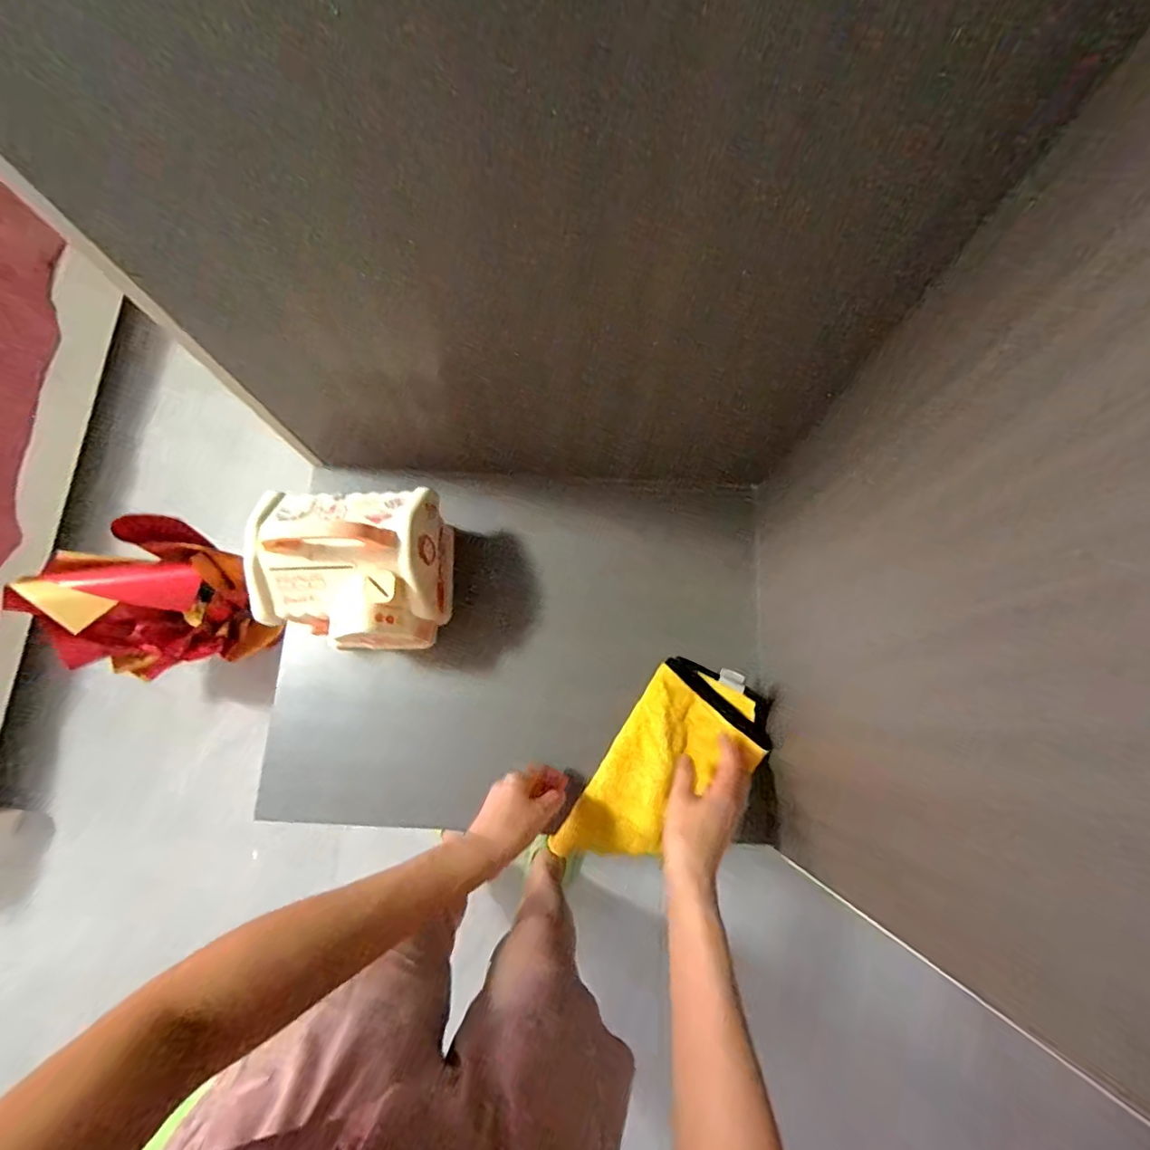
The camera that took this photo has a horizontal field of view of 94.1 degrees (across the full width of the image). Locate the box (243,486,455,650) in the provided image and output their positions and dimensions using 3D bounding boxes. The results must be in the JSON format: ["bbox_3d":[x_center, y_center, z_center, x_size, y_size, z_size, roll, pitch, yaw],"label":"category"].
[{"bbox_3d":[-0.233,-0.007,0.574,0.171,0.169,0.155,-1,76,-2],"label":"box"}]

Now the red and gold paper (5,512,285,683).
[{"bbox_3d":[-0.804,0.050,1.019,0.354,0.216,0.244,-8,77,-4],"label":"red and gold paper"}]

